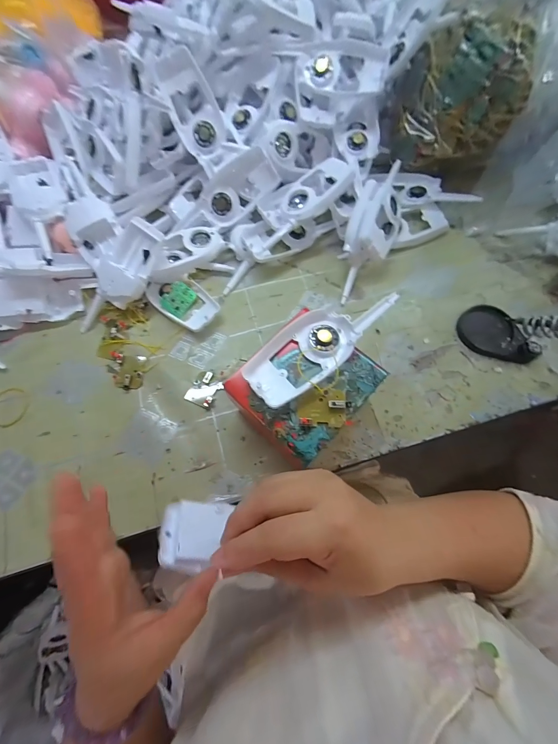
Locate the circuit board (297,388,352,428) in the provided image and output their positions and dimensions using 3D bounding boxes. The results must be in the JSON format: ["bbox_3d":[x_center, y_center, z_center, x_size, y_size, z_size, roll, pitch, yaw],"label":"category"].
[{"bbox_3d":[0.040,0.031,0.272,0.043,0.008,0.034,5,71,3],"label":"circuit board"}]

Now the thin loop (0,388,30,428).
[{"bbox_3d":[-0.340,0.044,0.387,0.053,0.006,0.047,40,76,14],"label":"thin loop"}]

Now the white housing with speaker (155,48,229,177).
[{"bbox_3d":[-0.104,-0.328,0.393,0.056,0.126,0.018,-26,27,-8],"label":"white housing with speaker"}]

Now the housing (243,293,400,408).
[{"bbox_3d":[0.040,-0.031,0.292,0.158,0.014,0.056,-39,74,-12],"label":"housing"}]

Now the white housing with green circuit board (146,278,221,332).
[{"bbox_3d":[-0.129,-0.095,0.418,0.106,0.020,0.056,38,76,13],"label":"white housing with green circuit board"}]

